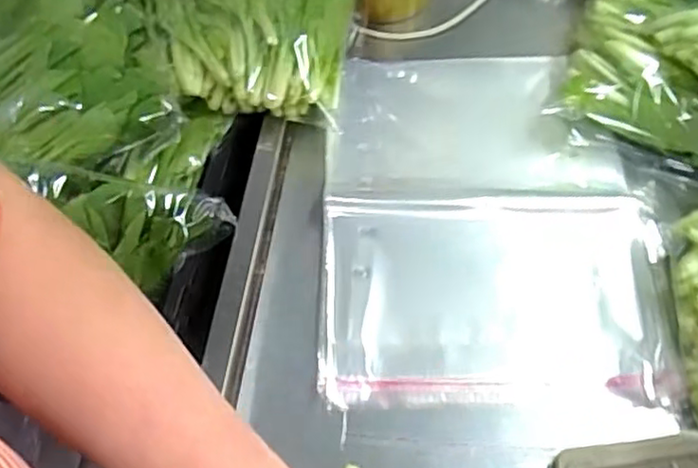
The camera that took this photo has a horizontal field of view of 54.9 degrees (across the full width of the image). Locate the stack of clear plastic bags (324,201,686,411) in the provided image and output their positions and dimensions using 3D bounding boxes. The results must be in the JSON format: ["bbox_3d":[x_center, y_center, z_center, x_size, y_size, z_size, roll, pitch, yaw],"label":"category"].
[{"bbox_3d":[0.108,0.043,0.497,0.252,0.026,0.161,0,56,2],"label":"stack of clear plastic bags"}]

